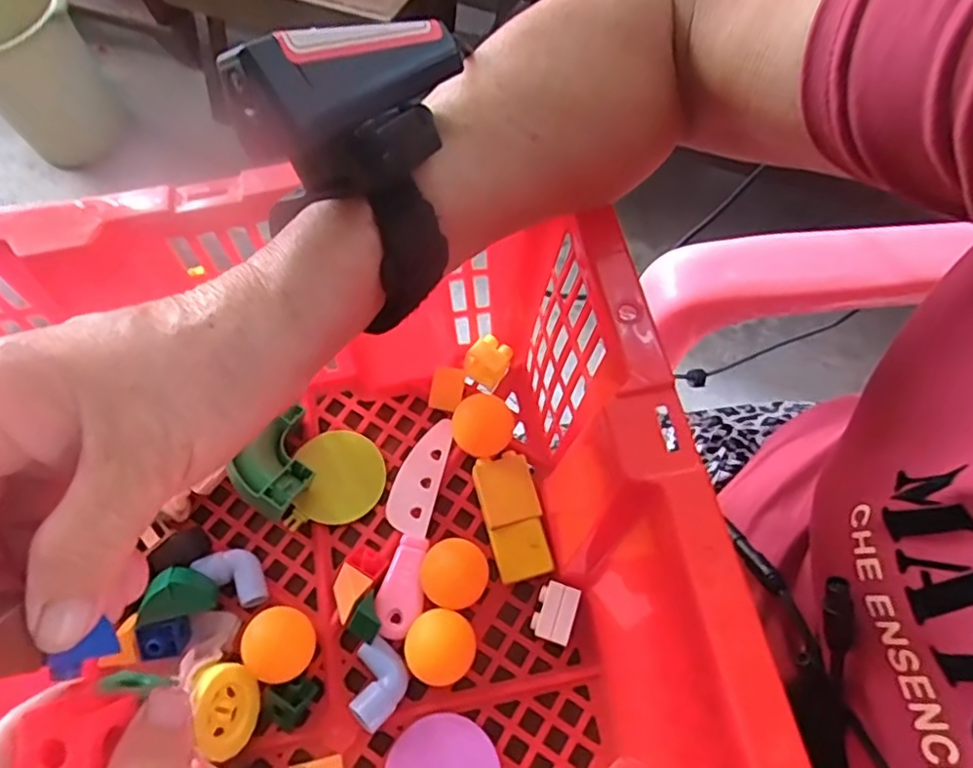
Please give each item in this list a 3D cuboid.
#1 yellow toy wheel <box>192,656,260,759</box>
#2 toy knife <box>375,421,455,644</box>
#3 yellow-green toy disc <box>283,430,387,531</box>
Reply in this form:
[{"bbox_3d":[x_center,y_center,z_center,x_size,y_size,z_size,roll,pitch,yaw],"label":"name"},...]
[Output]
[{"bbox_3d":[-0.131,0.165,0.329,0.017,0.042,0.041,-5,67,35],"label":"yellow toy wheel"},{"bbox_3d":[-0.044,0.080,0.380,0.030,0.008,0.123,7,65,6],"label":"toy knife"},{"bbox_3d":[-0.091,0.058,0.403,0.055,0.008,0.058,-1,65,2],"label":"yellow-green toy disc"}]

